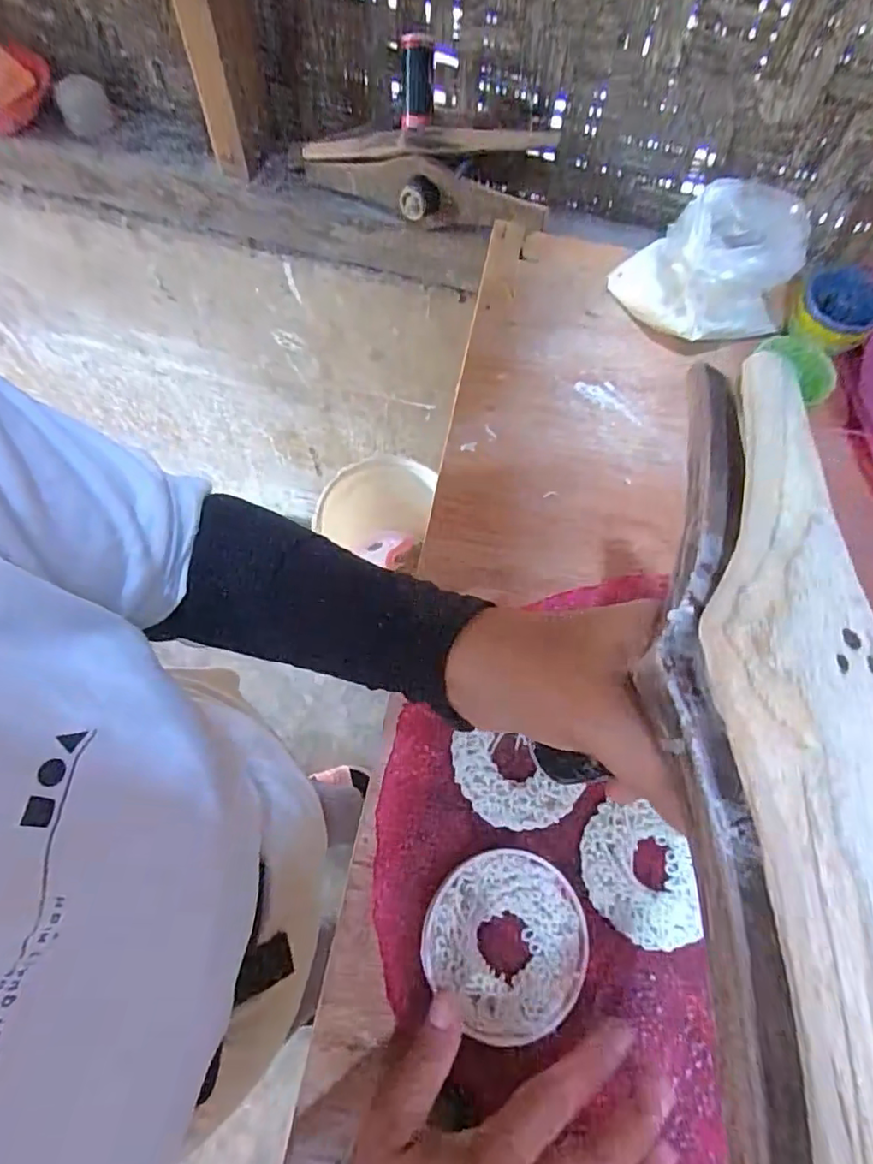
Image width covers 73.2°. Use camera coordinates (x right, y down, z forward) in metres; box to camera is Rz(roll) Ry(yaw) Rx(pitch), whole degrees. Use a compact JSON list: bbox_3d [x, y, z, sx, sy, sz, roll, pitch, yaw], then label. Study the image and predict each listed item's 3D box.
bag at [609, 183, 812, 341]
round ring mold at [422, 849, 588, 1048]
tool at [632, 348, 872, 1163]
[{"bbox_3d":[0.221,-0.261,0.477,0.135,0.078,0.112,28,70,10],"label":"bag"},{"bbox_3d":[0.037,0.191,0.311,0.085,0.011,0.085,0,68,-1],"label":"round ring mold"},{"bbox_3d":[0.094,0.031,0.168,0.054,0.038,0.282,11,58,3],"label":"tool"}]

